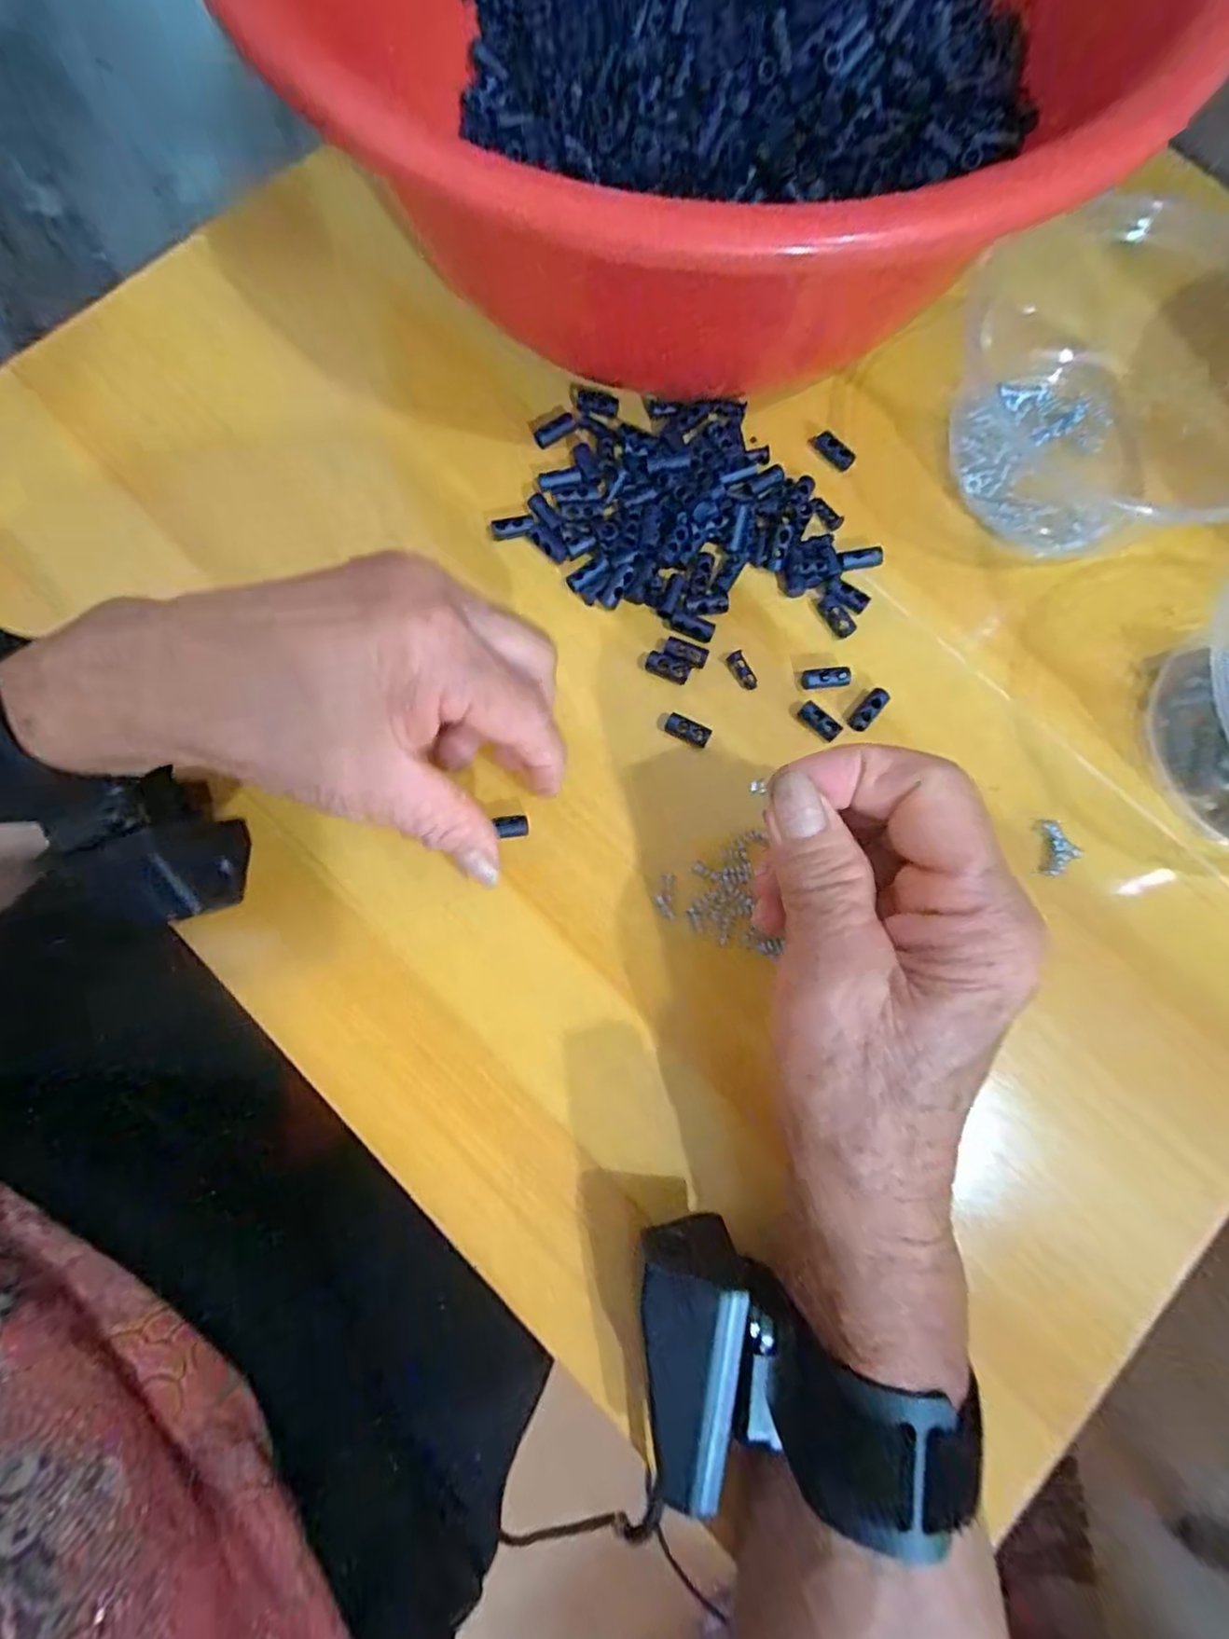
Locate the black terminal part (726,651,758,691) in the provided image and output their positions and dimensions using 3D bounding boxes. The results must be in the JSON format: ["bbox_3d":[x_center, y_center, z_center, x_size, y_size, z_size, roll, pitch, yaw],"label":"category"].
[{"bbox_3d":[0.053,-0.061,0.267,0.007,0.004,0.016,-30,82,-6],"label":"black terminal part"}]

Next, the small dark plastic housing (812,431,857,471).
[{"bbox_3d":[0.096,-0.162,0.286,0.020,0.005,0.008,40,82,6],"label":"small dark plastic housing"}]

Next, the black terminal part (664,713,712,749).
[{"bbox_3d":[0.029,-0.036,0.261,0.018,0.007,0.007,24,80,3],"label":"black terminal part"}]

